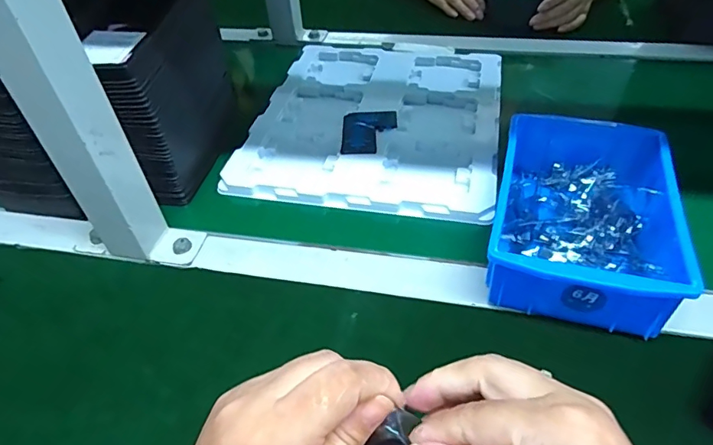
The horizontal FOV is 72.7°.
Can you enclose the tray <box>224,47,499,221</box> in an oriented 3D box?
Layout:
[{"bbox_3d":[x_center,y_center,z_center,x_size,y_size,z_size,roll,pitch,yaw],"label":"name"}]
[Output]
[{"bbox_3d":[0.027,-0.134,0.576,0.274,0.015,0.322,8,46,11],"label":"tray"}]

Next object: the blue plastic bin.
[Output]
[{"bbox_3d":[0.184,-0.007,0.401,0.124,0.068,0.196,11,47,15],"label":"blue plastic bin"}]

